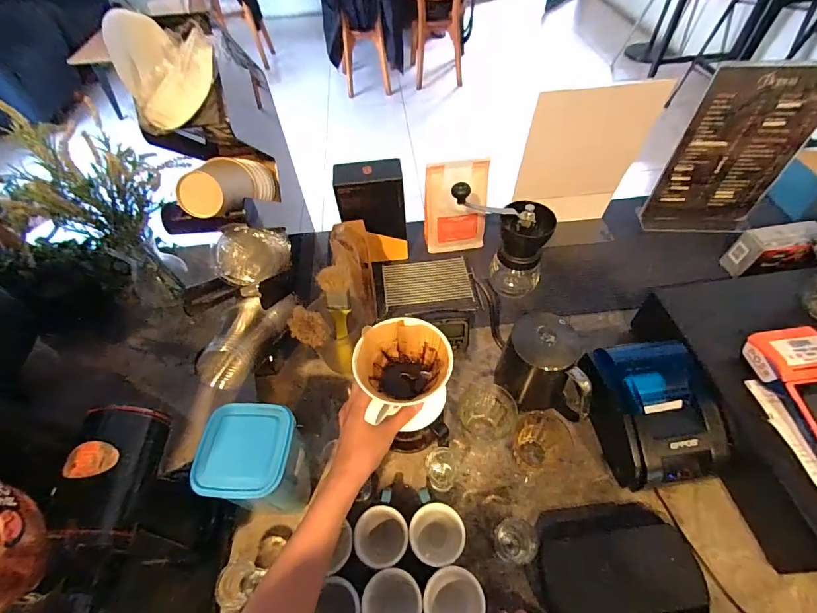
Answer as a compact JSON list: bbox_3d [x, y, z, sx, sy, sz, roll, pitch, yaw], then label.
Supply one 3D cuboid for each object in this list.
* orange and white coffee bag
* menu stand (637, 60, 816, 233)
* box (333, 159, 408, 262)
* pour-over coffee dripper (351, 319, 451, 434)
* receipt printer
[{"bbox_3d":[0.092,-0.188,0.751,0.117,0.178,0.049,-6,53,-2],"label":"orange and white coffee bag"},{"bbox_3d":[0.577,-0.260,0.684,0.217,0.310,0.039,5,52,3],"label":"menu stand"},{"bbox_3d":[-0.065,-0.174,0.732,0.118,0.181,0.083,-6,53,-1],"label":"box"},{"bbox_3d":[-0.008,0.086,0.485,0.110,0.092,0.105,-1,53,2],"label":"pour-over coffee dripper"},{"bbox_3d":[0.337,0.141,0.537,0.137,0.107,0.176,-10,53,-4],"label":"receipt printer"}]

